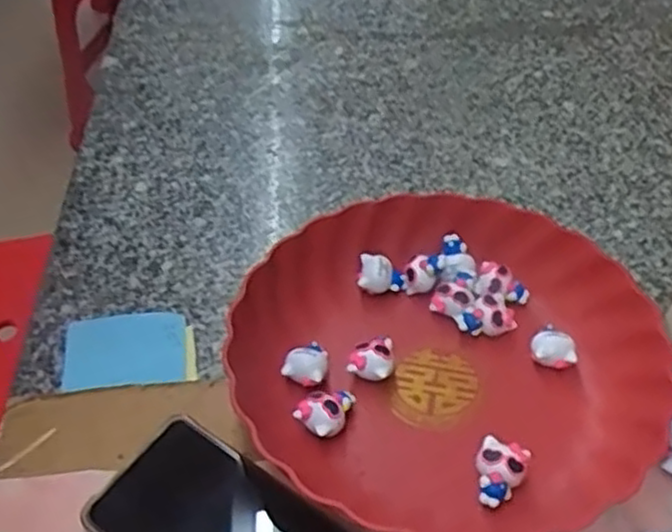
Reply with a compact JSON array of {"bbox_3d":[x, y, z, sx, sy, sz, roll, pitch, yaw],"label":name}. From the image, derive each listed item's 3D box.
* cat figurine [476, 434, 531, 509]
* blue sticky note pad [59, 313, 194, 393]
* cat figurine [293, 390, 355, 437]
[{"bbox_3d":[0.087,0.112,0.390,0.025,0.022,0.033,19,53,17],"label":"cat figurine"},{"bbox_3d":[-0.132,0.055,0.463,0.081,0.011,0.055,-8,50,-5],"label":"blue sticky note pad"},{"bbox_3d":[-0.004,0.082,0.417,0.025,0.019,0.032,33,58,25],"label":"cat figurine"}]

